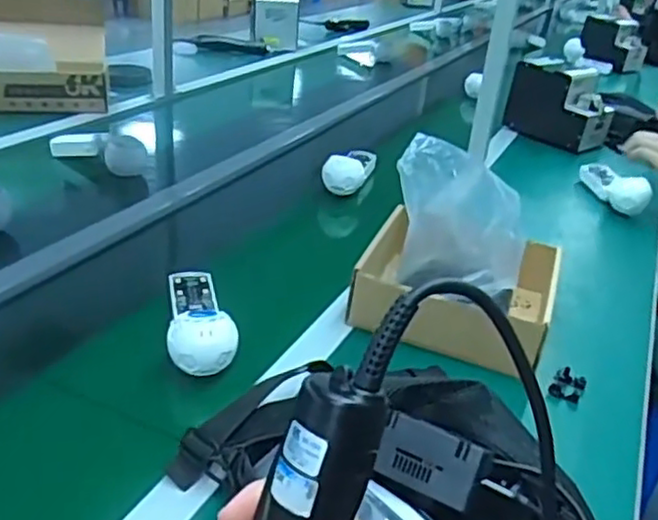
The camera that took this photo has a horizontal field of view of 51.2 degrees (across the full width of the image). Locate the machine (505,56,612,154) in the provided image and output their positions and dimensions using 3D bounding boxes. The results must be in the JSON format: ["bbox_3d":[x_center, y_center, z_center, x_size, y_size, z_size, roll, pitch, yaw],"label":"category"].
[{"bbox_3d":[0.478,-0.320,1.424,0.196,0.147,0.124,27,34,34],"label":"machine"}]

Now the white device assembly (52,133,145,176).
[{"bbox_3d":[-0.370,-0.176,1.091,0.158,0.051,0.056,8,28,3],"label":"white device assembly"}]

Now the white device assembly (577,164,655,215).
[{"bbox_3d":[0.475,-0.131,1.145,0.045,0.061,0.183,3,28,-6],"label":"white device assembly"}]

